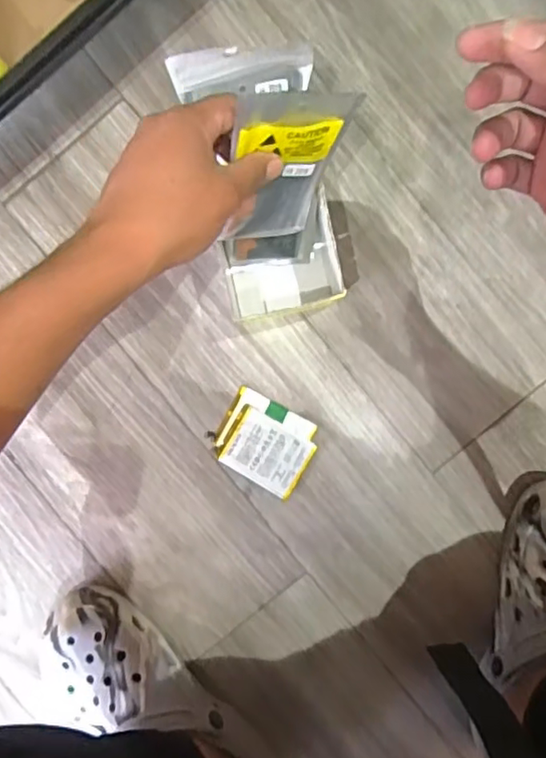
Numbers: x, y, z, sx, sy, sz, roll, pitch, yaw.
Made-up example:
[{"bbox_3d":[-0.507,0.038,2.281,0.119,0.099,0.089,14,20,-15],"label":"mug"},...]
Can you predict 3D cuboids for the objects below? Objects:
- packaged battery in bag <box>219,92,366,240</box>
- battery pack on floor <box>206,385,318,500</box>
[{"bbox_3d":[0.006,-0.146,0.425,0.086,0.132,0.011,-17,68,-21],"label":"packaged battery in bag"},{"bbox_3d":[-0.007,0.061,0.580,0.092,0.014,0.077,31,92,-2],"label":"battery pack on floor"}]

